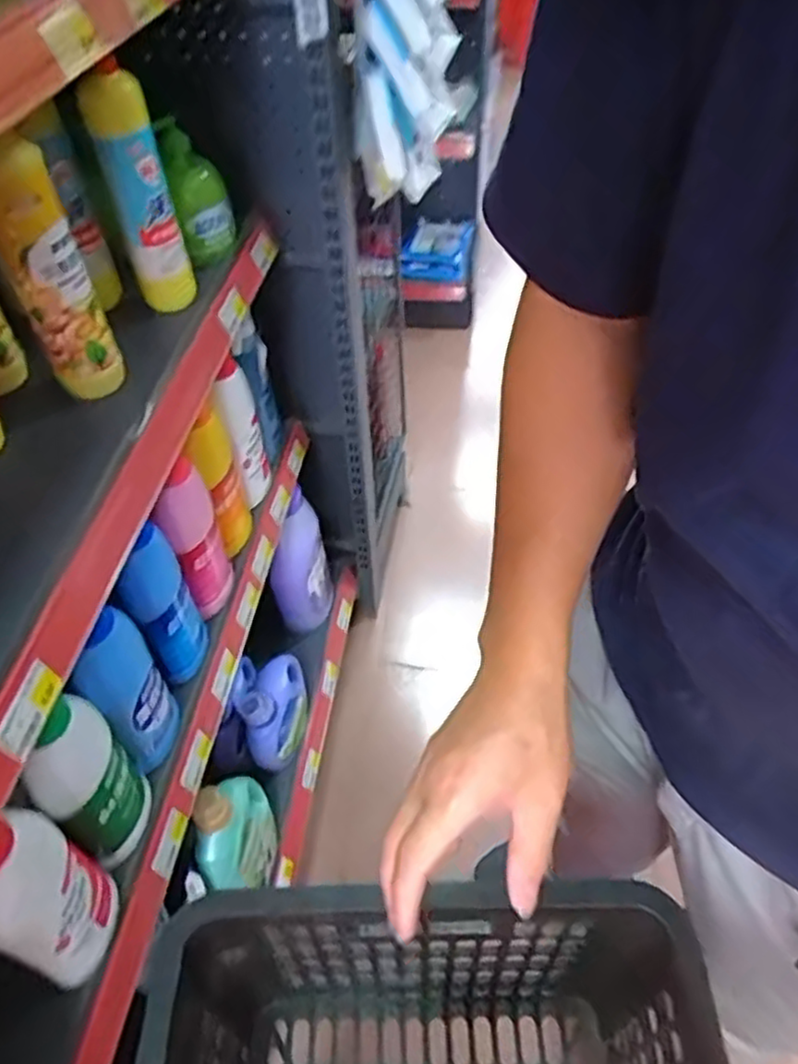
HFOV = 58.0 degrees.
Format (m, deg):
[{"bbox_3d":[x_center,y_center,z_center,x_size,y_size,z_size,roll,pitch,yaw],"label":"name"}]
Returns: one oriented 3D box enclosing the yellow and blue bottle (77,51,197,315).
[{"bbox_3d":[-0.228,-0.294,0.644,0.050,0.212,0.063,-16,48,-10],"label":"yellow and blue bottle"}]

